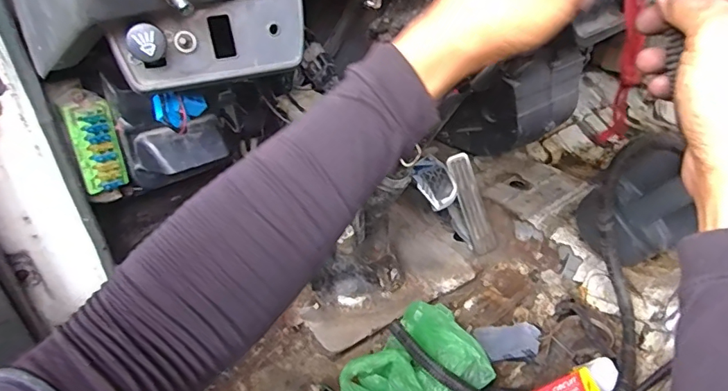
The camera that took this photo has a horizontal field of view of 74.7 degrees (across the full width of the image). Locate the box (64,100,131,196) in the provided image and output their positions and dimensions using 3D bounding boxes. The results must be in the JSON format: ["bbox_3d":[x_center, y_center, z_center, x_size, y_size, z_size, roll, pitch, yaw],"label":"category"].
[{"bbox_3d":[-0.260,-0.047,0.465,0.042,0.085,0.031,-21,33,-26],"label":"box"}]

